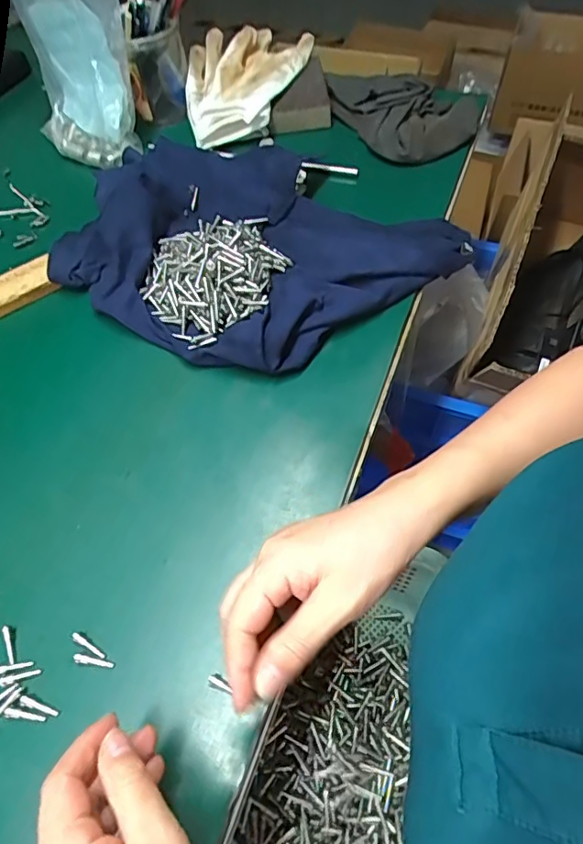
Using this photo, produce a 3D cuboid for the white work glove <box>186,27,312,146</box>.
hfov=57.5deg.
[{"bbox_3d":[-0.059,-0.390,0.596,0.122,0.041,0.185,19,63,15],"label":"white work glove"}]

